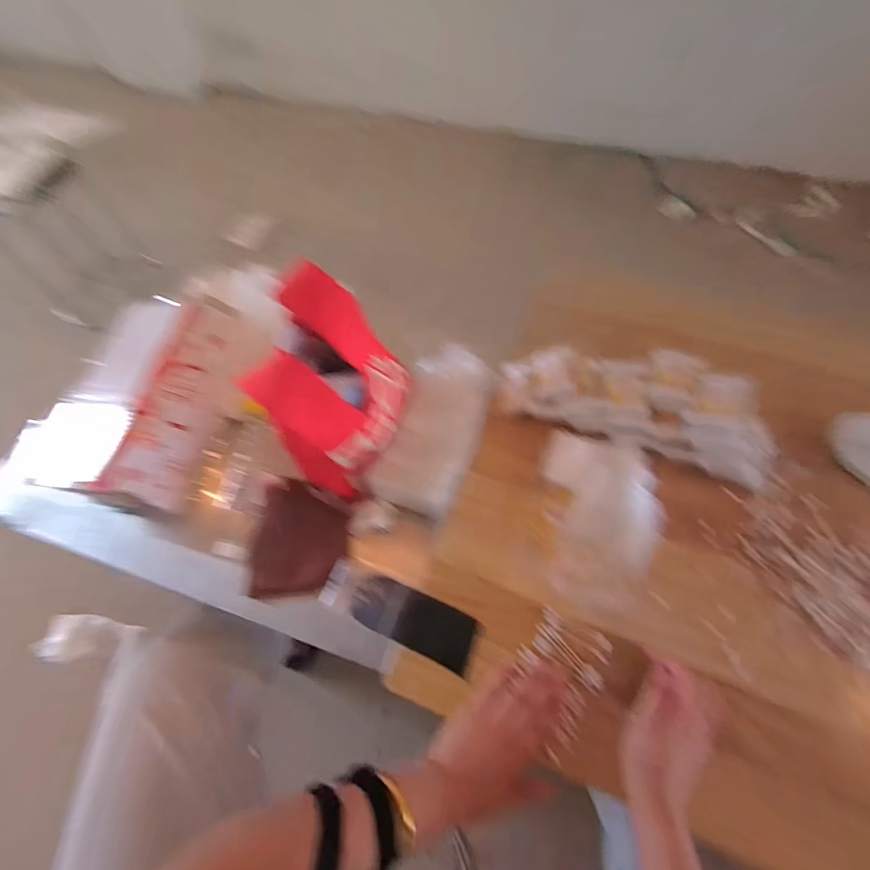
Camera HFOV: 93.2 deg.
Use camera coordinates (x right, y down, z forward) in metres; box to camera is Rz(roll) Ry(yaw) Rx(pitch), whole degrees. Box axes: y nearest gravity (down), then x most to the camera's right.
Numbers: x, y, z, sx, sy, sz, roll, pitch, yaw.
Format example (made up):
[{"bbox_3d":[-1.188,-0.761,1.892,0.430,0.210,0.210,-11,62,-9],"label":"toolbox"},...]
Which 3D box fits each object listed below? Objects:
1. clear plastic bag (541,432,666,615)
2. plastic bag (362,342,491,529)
[{"bbox_3d":[0.209,0.102,0.526,0.157,0.034,0.209,7,62,5],"label":"clear plastic bag"},{"bbox_3d":[0.009,-0.034,0.633,0.137,0.039,0.328,13,63,8],"label":"plastic bag"}]

